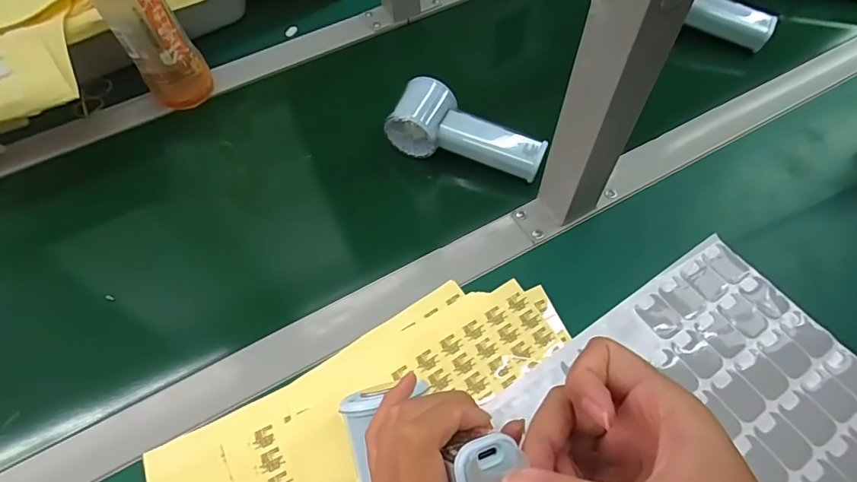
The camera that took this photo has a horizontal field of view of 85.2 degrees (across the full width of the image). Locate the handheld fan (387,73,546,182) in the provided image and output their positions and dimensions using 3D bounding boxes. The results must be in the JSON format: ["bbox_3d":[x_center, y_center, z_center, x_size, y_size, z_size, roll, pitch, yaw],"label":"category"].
[{"bbox_3d":[0.039,-0.107,0.451,0.149,0.045,0.058,21,62,14],"label":"handheld fan"}]

